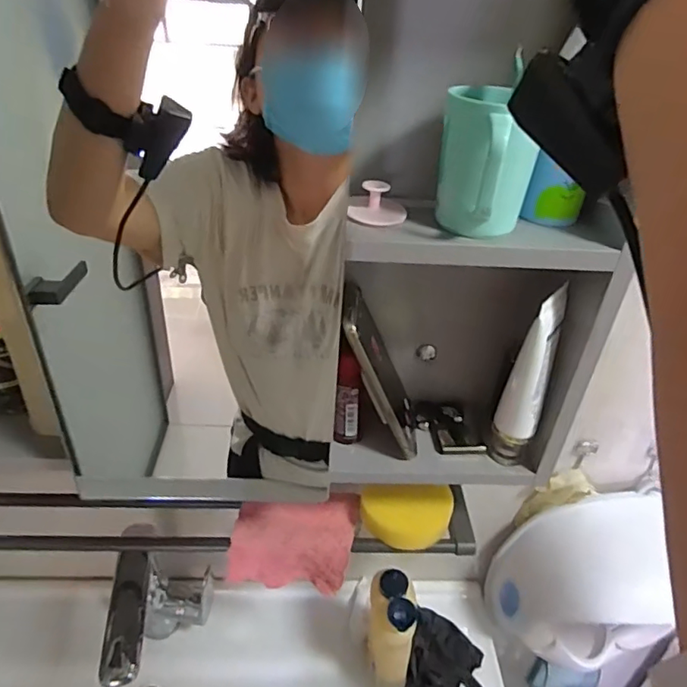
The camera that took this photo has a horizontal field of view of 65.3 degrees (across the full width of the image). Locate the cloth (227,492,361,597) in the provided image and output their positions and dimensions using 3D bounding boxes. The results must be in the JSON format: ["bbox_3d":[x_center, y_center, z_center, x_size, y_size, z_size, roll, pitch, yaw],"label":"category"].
[{"bbox_3d":[-0.054,0.215,0.595,0.136,0.068,0.083,2,34,-3],"label":"cloth"}]

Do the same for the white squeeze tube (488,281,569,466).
[{"bbox_3d":[0.161,0.037,0.471,0.036,0.186,0.033,1,34,-5],"label":"white squeeze tube"}]

